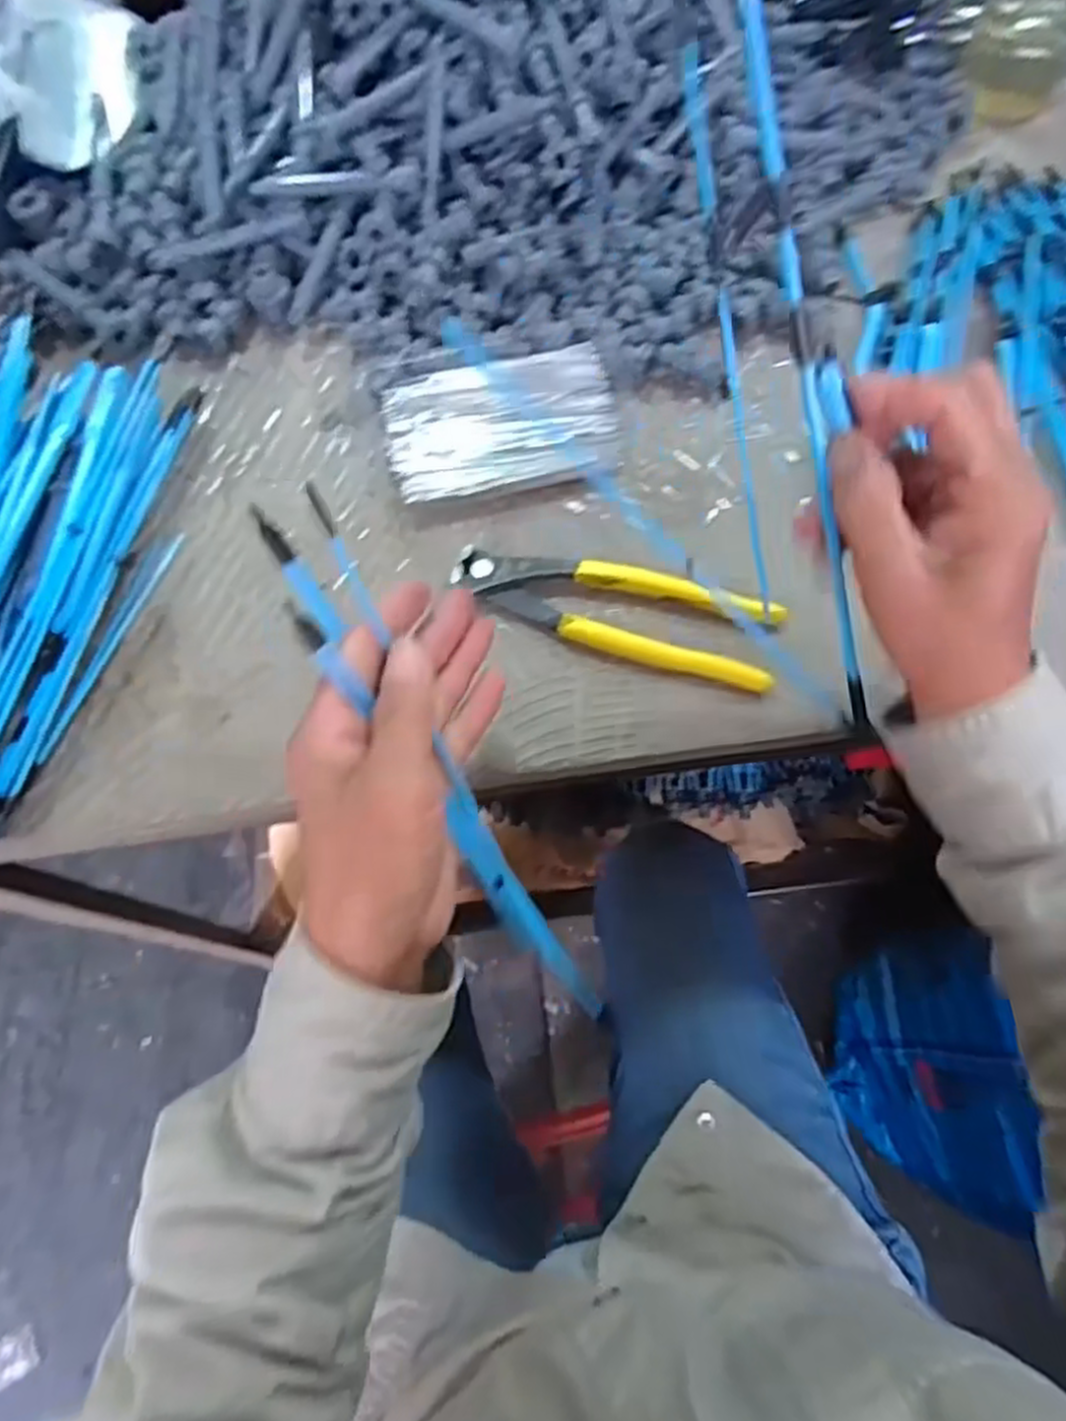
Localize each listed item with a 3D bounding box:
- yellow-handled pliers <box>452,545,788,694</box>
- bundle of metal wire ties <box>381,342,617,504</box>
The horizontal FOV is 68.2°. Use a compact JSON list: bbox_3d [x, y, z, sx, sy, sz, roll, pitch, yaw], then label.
[{"bbox_3d":[0.041,-0.052,0.402,0.165,0.014,0.048,15,69,9],"label":"yellow-handled pliers"},{"bbox_3d":[-0.018,-0.163,0.450,0.126,0.016,0.079,-11,68,-2],"label":"bundle of metal wire ties"}]

